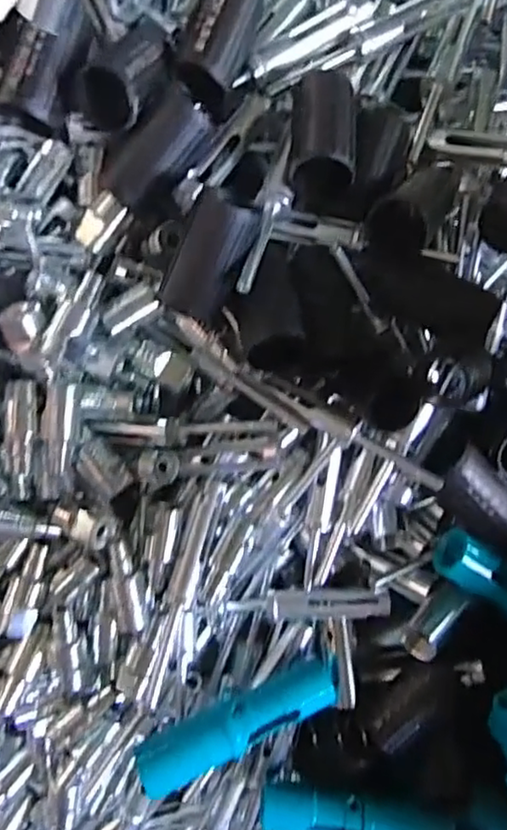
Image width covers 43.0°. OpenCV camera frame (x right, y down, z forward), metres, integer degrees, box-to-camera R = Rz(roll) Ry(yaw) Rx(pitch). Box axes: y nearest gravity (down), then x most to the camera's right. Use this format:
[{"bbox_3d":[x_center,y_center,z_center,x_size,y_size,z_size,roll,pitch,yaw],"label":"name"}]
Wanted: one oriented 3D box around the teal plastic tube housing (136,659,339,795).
[{"bbox_3d":[-0.006,0.180,0.384,0.127,0.033,0.028,-20,92,-9],"label":"teal plastic tube housing"}]

